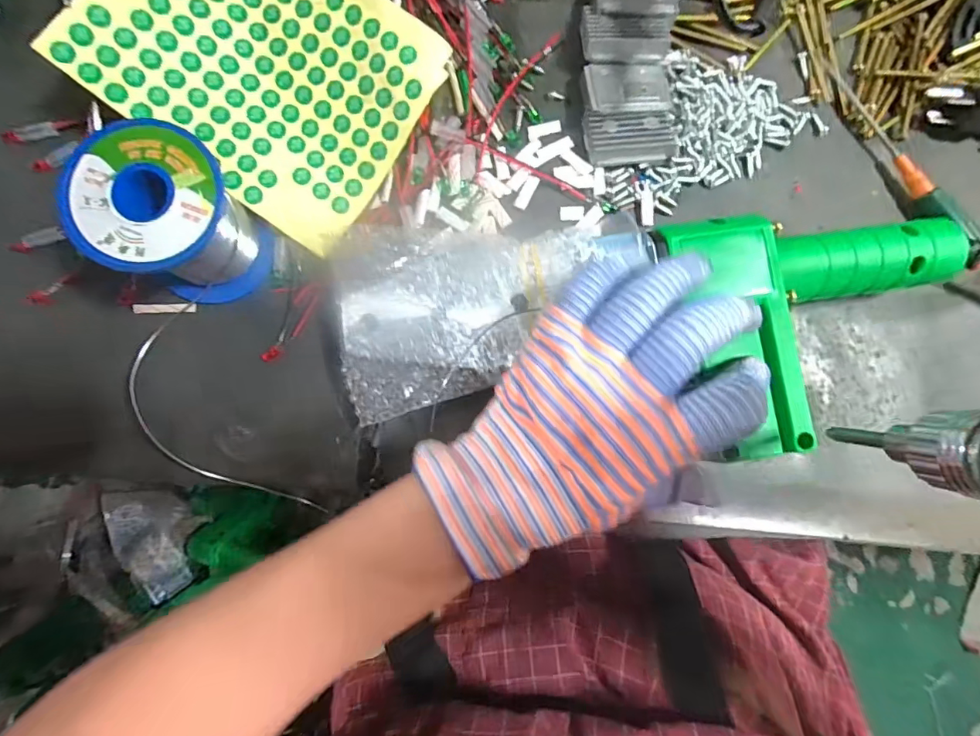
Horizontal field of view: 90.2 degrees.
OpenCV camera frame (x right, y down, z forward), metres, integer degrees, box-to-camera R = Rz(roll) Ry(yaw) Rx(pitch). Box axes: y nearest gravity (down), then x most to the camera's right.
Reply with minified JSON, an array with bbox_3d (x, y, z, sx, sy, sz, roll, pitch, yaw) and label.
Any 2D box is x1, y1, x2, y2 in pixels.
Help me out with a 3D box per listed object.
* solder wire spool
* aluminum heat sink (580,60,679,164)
[{"bbox_3d":[-0.149,-0.071,0.234,0.062,0.057,0.066,0,86,-3],"label":"solder wire spool"},{"bbox_3d":[0.077,-0.143,0.272,0.051,0.014,0.055,-5,86,-4],"label":"aluminum heat sink"}]

